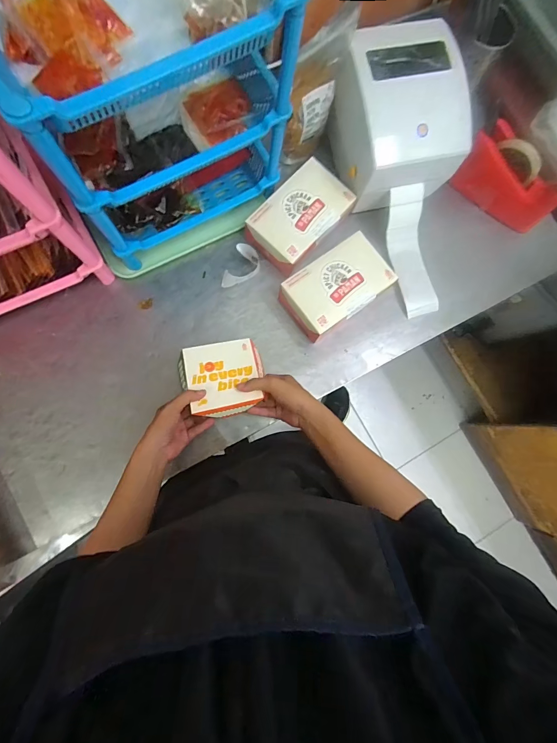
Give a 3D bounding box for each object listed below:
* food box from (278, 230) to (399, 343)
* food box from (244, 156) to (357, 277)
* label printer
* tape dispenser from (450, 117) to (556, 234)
[{"bbox_3d":[0.097,-0.144,0.613,0.187,0.060,0.110,-36,87,-9],"label":"food box"},{"bbox_3d":[0.039,-0.276,0.630,0.116,0.061,0.177,45,81,1],"label":"food box"},{"bbox_3d":[0.196,-0.421,0.588,0.174,0.140,0.202,-14,84,-7],"label":"label printer"},{"bbox_3d":[0.424,-0.351,0.648,0.085,0.083,0.180,-43,88,-9],"label":"tape dispenser"}]

